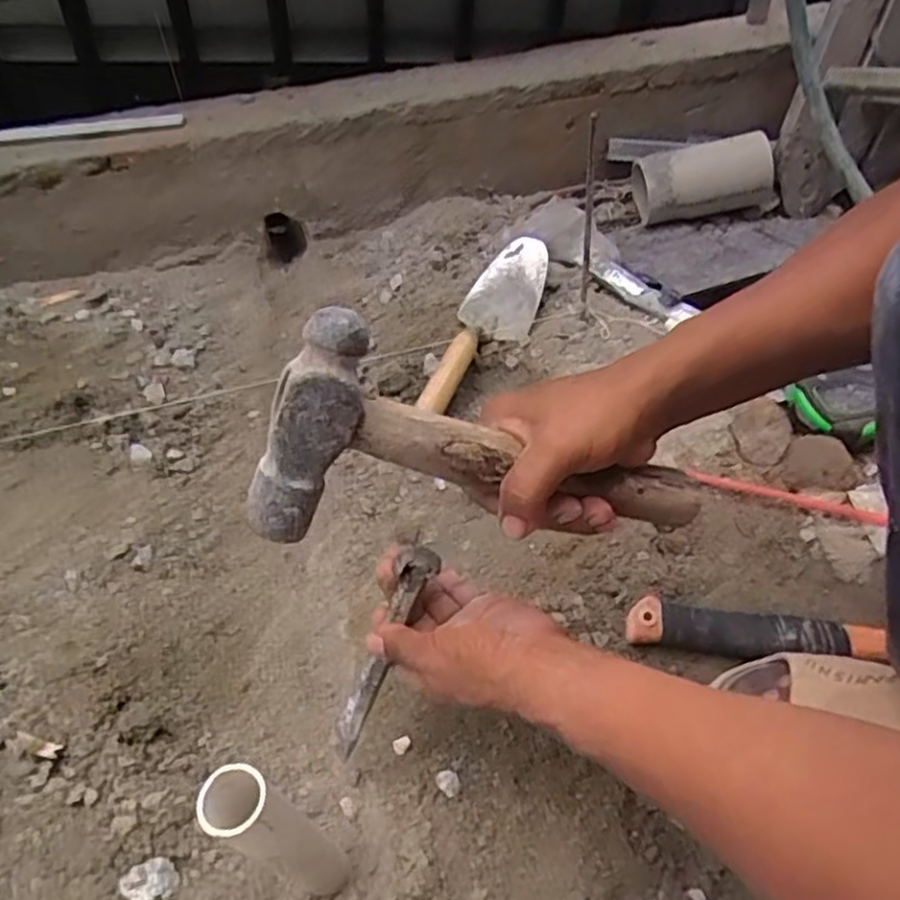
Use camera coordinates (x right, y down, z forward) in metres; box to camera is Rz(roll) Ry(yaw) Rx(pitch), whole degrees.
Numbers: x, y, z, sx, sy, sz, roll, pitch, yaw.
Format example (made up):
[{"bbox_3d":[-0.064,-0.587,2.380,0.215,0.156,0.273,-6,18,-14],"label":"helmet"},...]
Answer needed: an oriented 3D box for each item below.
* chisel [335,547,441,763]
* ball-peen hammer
[{"bbox_3d":[-0.047,0.138,0.481,0.017,0.167,0.025,34,23,33],"label":"chisel"},{"bbox_3d":[0.030,0.006,0.384,0.248,0.105,0.051,9,40,-23],"label":"ball-peen hammer"}]

